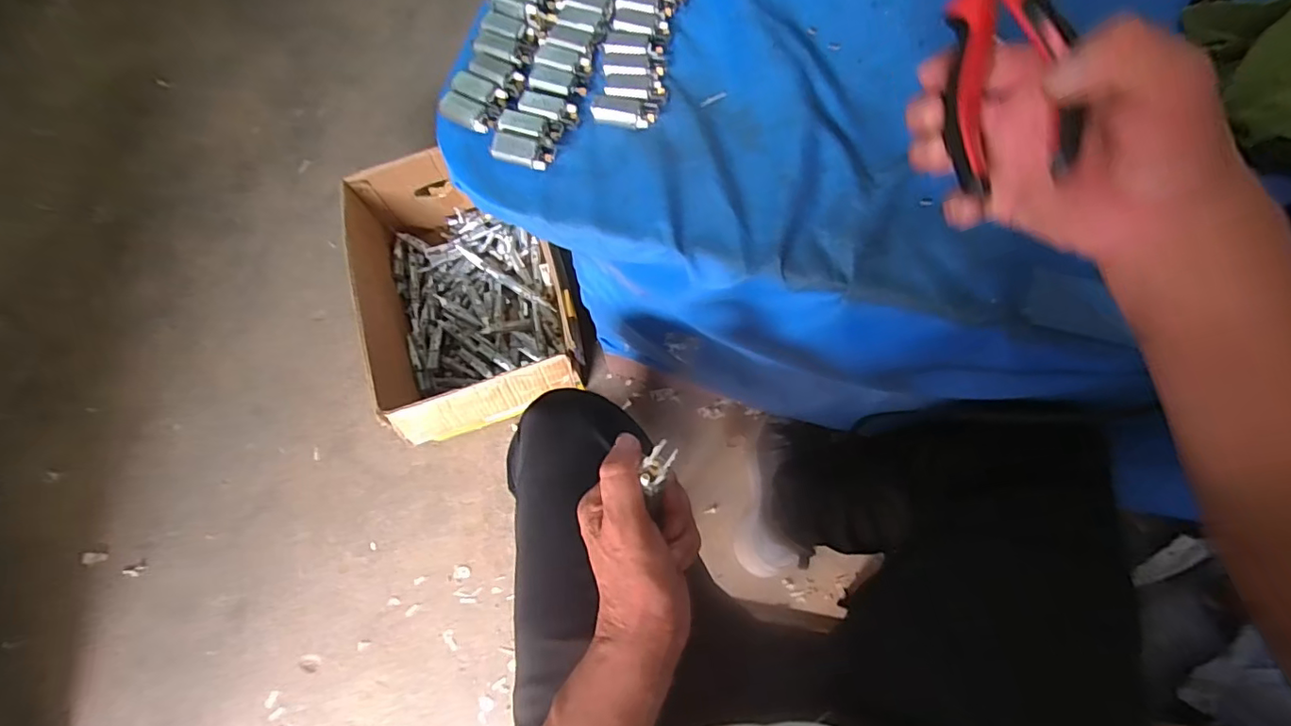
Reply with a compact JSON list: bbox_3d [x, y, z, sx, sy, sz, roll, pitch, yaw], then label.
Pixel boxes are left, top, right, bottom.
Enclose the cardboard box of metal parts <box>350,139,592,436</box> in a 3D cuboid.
[{"bbox_3d":[-0.303,-0.117,0.979,0.307,0.186,0.468,-18,74,-4],"label":"cardboard box of metal parts"}]

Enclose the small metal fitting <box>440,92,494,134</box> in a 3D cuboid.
[{"bbox_3d":[-0.132,-0.185,0.418,0.044,0.009,0.020,27,75,9],"label":"small metal fitting"}]

